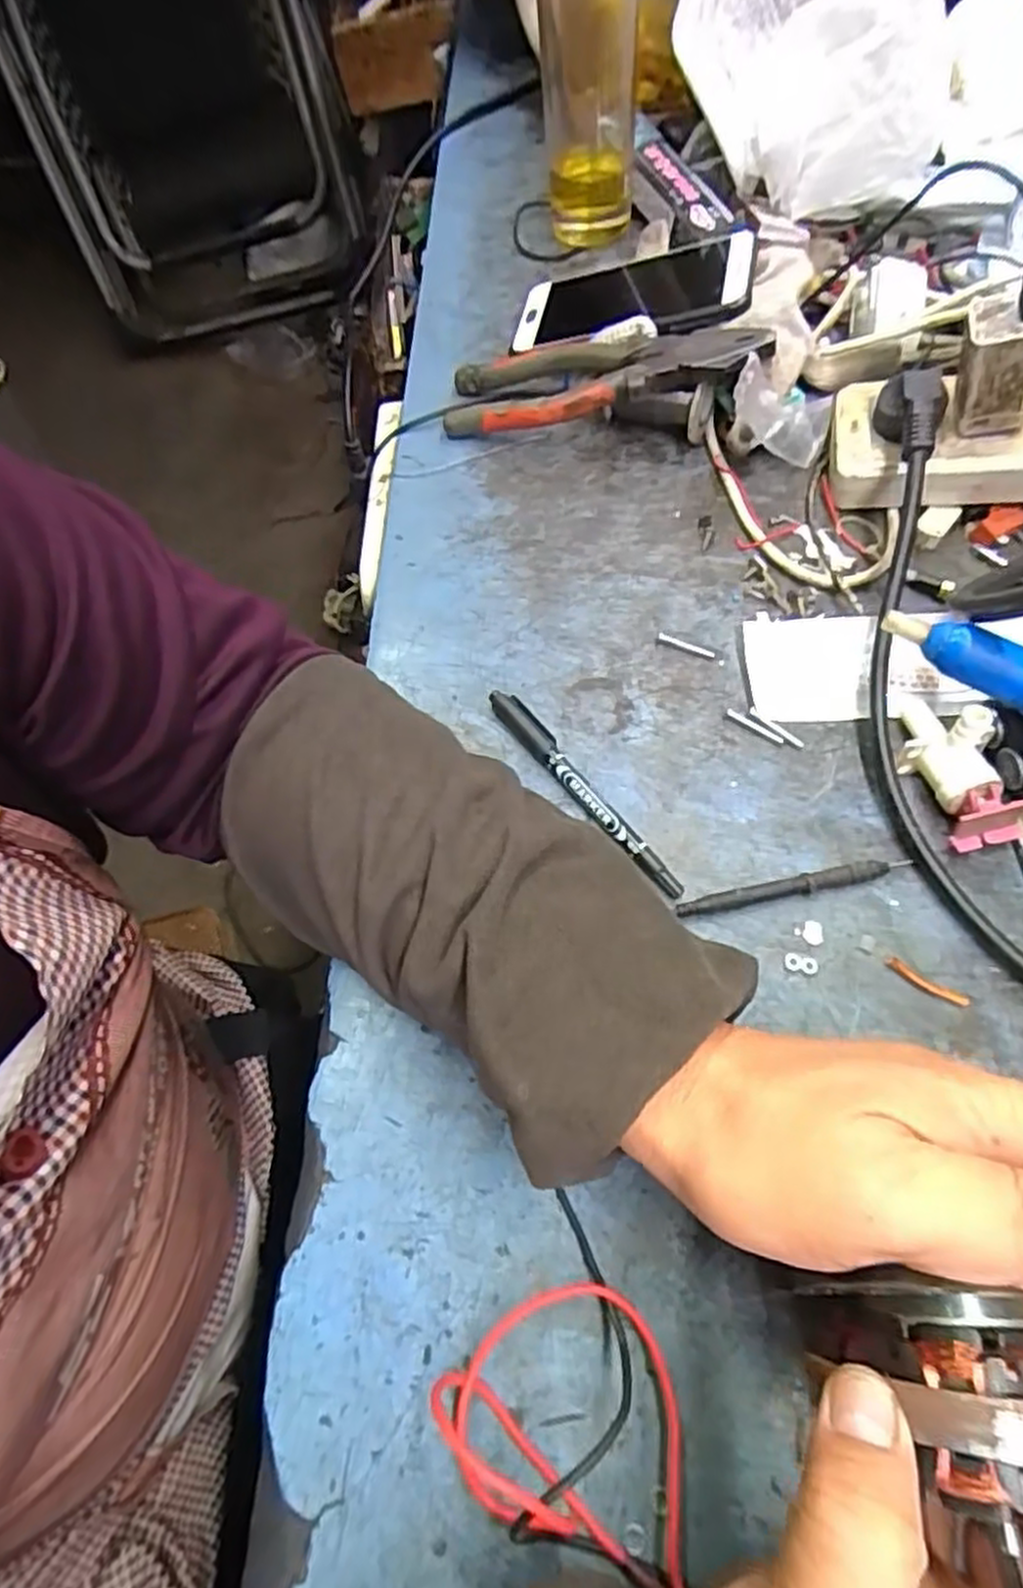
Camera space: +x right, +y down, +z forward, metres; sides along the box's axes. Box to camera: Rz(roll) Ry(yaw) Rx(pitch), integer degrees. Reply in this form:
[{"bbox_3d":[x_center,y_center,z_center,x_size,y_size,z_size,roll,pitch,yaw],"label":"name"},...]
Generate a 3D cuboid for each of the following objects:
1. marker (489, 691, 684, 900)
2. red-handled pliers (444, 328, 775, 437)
[{"bbox_3d":[0.033,-0.003,0.370,0.012,0.011,0.137,-35,68,-14],"label":"marker"},{"bbox_3d":[0.054,-0.252,0.457,0.189,0.022,0.053,0,63,21],"label":"red-handled pliers"}]

